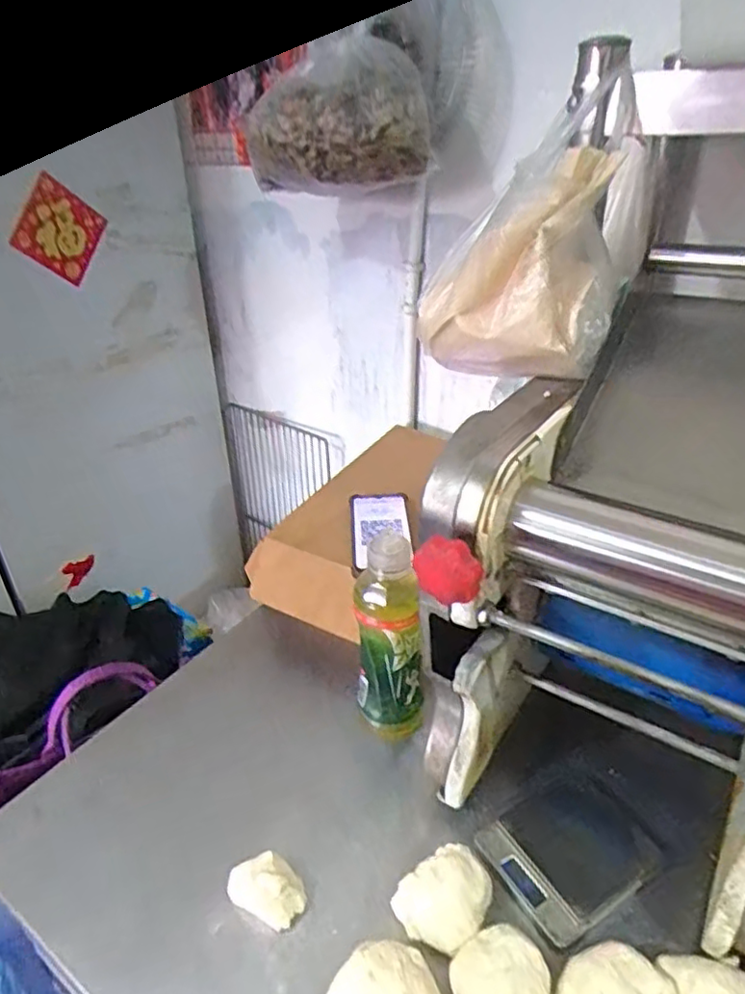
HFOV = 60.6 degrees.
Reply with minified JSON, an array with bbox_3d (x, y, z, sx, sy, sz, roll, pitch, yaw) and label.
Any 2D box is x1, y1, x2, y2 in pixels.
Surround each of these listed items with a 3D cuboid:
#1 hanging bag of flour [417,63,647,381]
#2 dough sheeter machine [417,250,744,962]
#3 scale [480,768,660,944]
[{"bbox_3d":[0.123,-0.200,0.521,0.166,0.198,0.127,4,31,9],"label":"hanging bag of flour"},{"bbox_3d":[0.236,0.053,0.489,0.294,0.384,0.344,18,36,29],"label":"dough sheeter machine"},{"bbox_3d":[0.172,0.298,0.546,0.128,0.023,0.103,-19,35,-27],"label":"scale"}]

